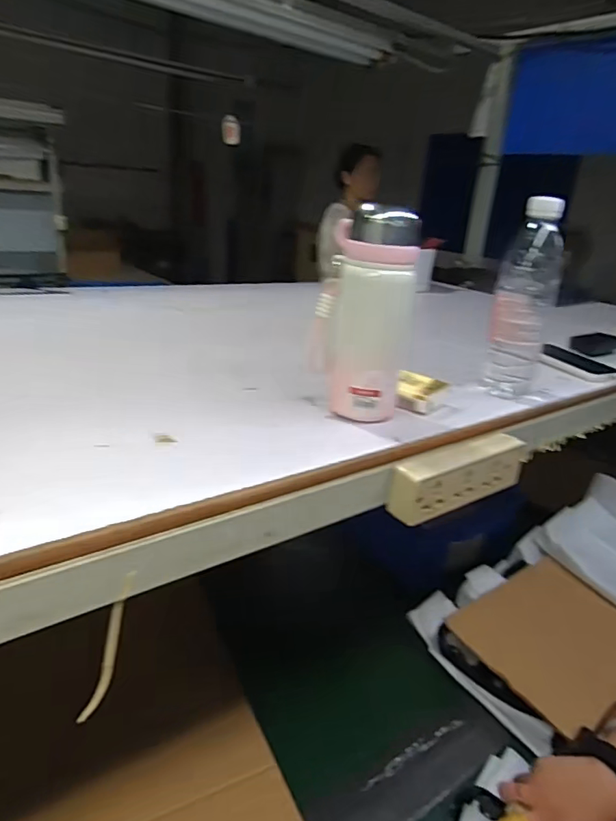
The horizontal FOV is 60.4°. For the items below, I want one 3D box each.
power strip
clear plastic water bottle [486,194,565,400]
[{"bbox_3d":[0.151,0.068,0.522,0.168,0.058,0.032,-10,27,-33],"label":"power strip"},{"bbox_3d":[0.255,-0.124,0.630,0.066,0.226,0.071,12,23,17],"label":"clear plastic water bottle"}]

